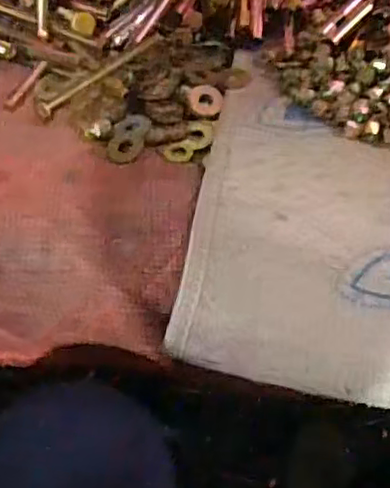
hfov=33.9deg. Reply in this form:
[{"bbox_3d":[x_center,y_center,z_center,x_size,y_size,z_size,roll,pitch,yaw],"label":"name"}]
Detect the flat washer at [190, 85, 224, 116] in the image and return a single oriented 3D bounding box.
[{"bbox_3d":[0.009,-0.104,0.464,0.023,0.006,0.027,4,50,1],"label":"flat washer"}]

